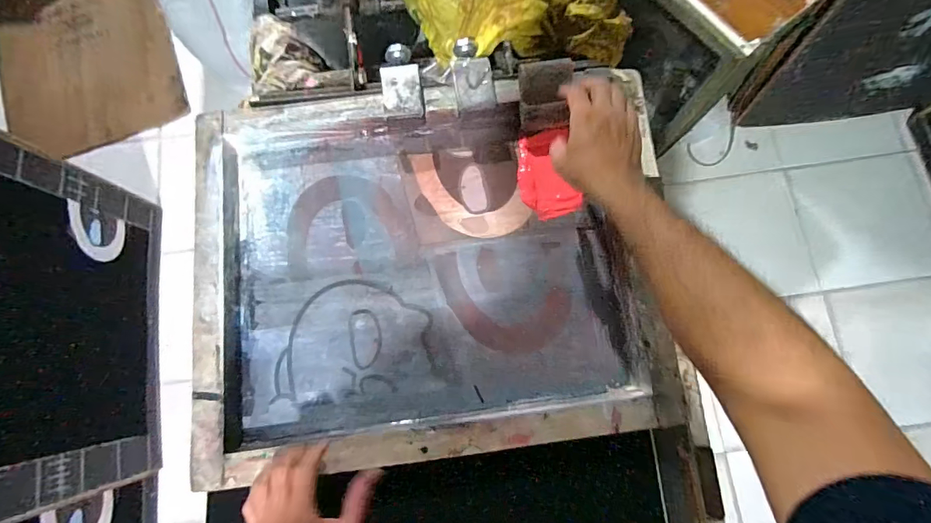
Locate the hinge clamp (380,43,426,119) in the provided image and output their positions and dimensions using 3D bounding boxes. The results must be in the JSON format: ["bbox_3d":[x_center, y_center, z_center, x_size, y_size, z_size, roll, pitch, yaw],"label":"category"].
[{"bbox_3d":[-0.087,-0.249,0.609,0.054,0.027,0.123,-7,77,-1],"label":"hinge clamp"}]

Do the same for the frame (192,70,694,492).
[{"bbox_3d":[-0.050,0.003,0.577,0.572,0.051,0.462,-7,77,-1],"label":"frame"}]

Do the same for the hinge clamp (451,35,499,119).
[{"bbox_3d":[0.008,-0.266,0.619,0.053,0.036,0.135,-9,77,-1],"label":"hinge clamp"}]

